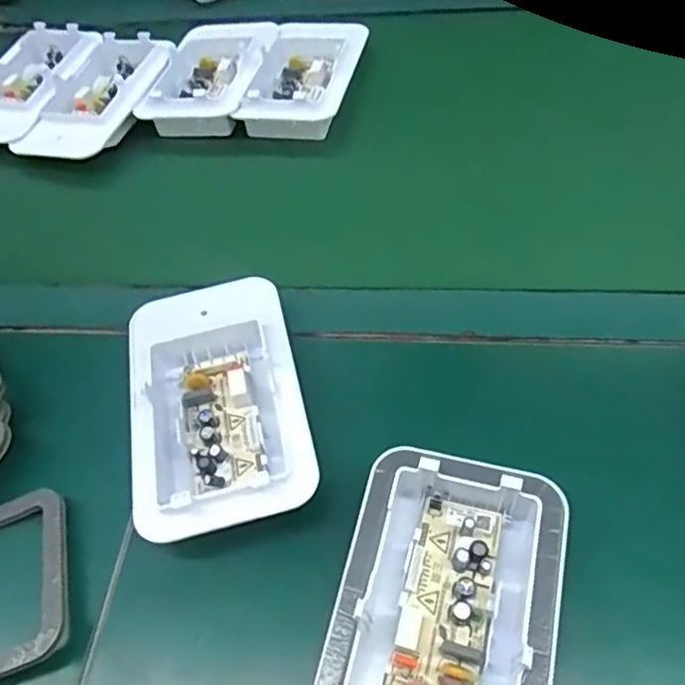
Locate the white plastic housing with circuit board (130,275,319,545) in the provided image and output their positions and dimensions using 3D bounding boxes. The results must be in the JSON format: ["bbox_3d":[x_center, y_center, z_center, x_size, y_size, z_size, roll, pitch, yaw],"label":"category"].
[{"bbox_3d":[-0.078,0.032,0.385,0.098,0.037,0.170,-14,53,-5],"label":"white plastic housing with circuit board"}]

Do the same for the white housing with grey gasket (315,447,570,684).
[{"bbox_3d":[0.046,0.139,0.294,0.102,0.044,0.166,11,55,13],"label":"white housing with grey gasket"}]

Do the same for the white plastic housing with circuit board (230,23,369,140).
[{"bbox_3d":[-0.033,-0.261,0.606,0.099,0.042,0.173,7,54,10],"label":"white plastic housing with circuit board"}]

